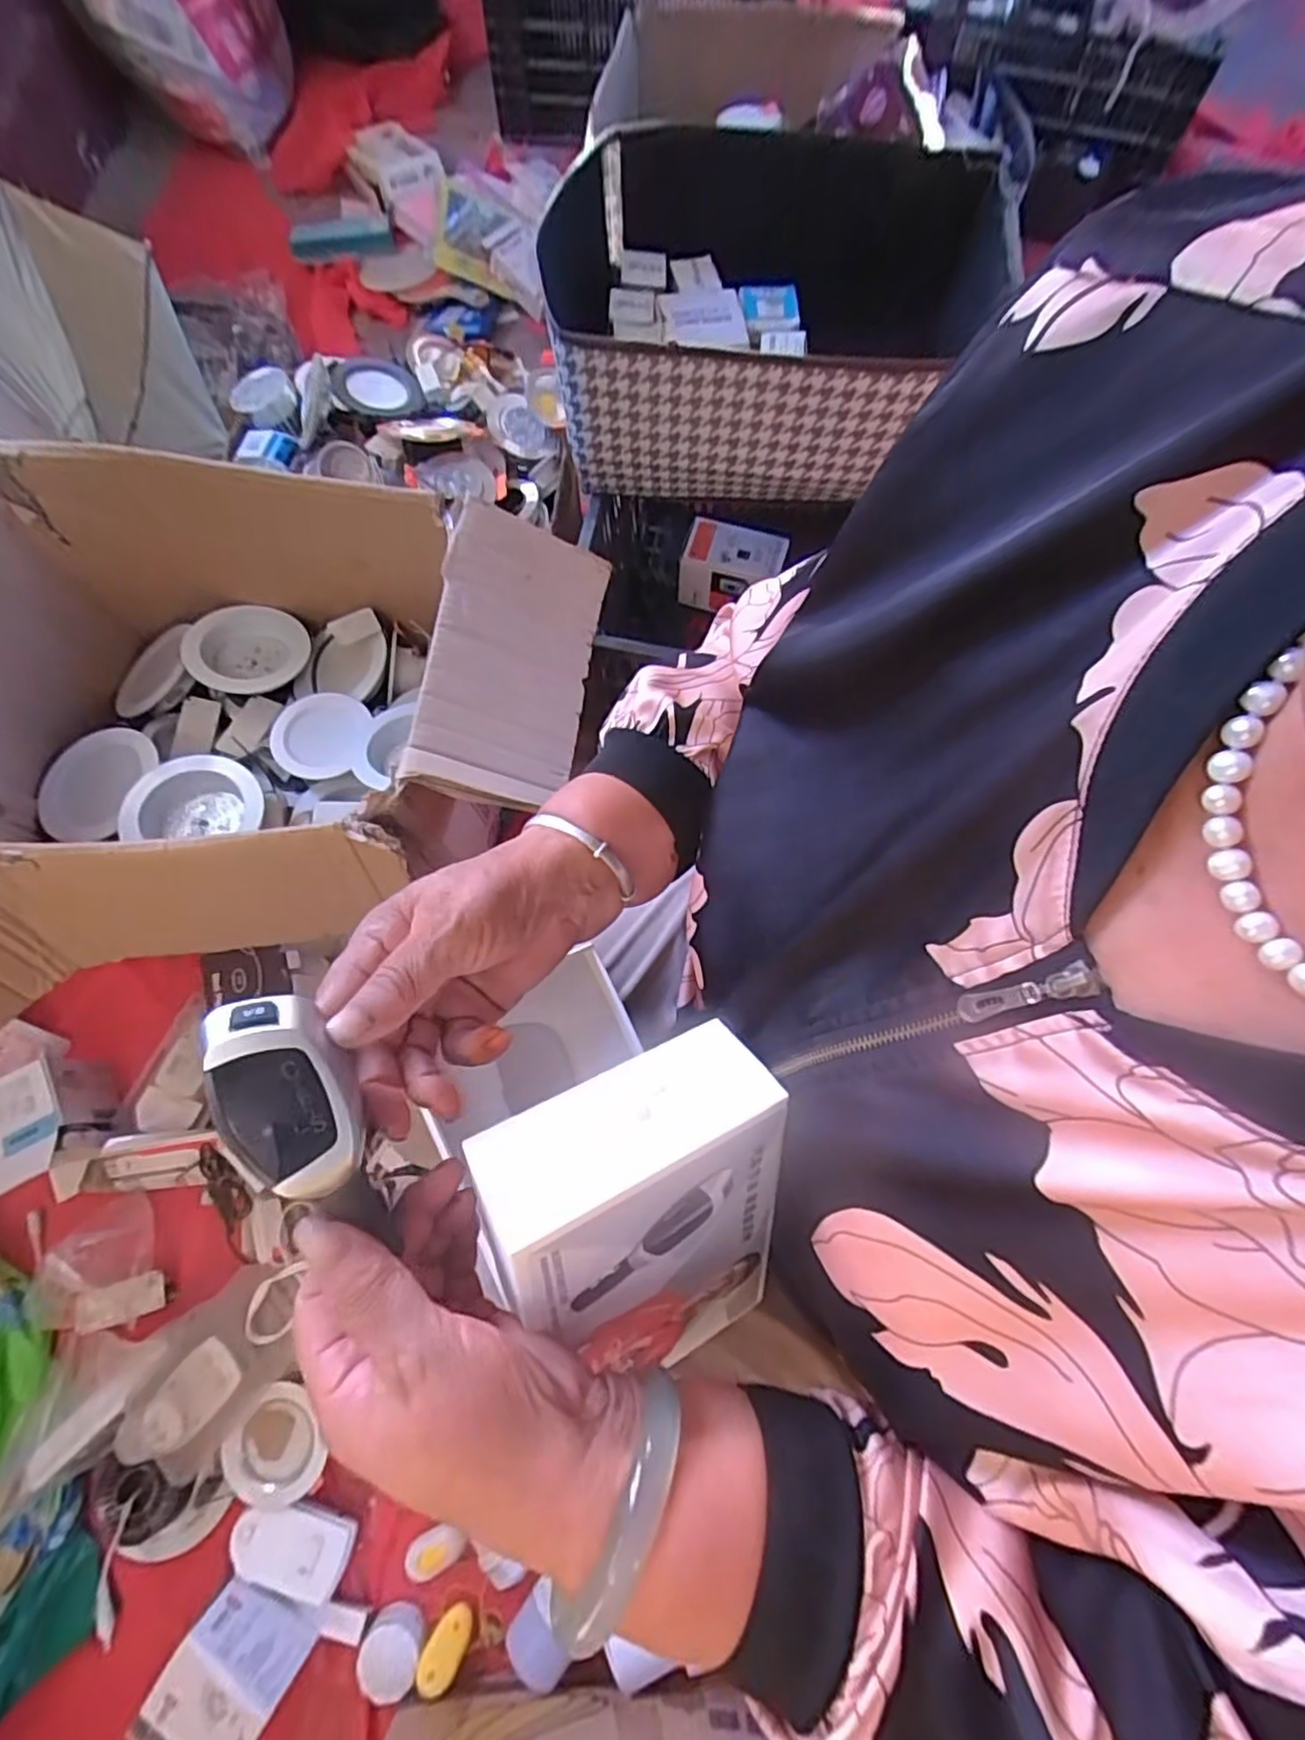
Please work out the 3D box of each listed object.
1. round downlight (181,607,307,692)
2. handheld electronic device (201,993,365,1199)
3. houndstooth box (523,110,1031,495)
[{"bbox_3d":[-0.491,-0.265,0.834,0.128,0.033,0.119,0,66,-21],"label":"round downlight"},{"bbox_3d":[-0.126,0.076,0.236,0.041,0.024,0.068,-15,71,-6],"label":"handheld electronic device"},{"bbox_3d":[0.121,-0.578,0.721,0.443,0.164,0.346,4,70,1],"label":"houndstooth box"}]

